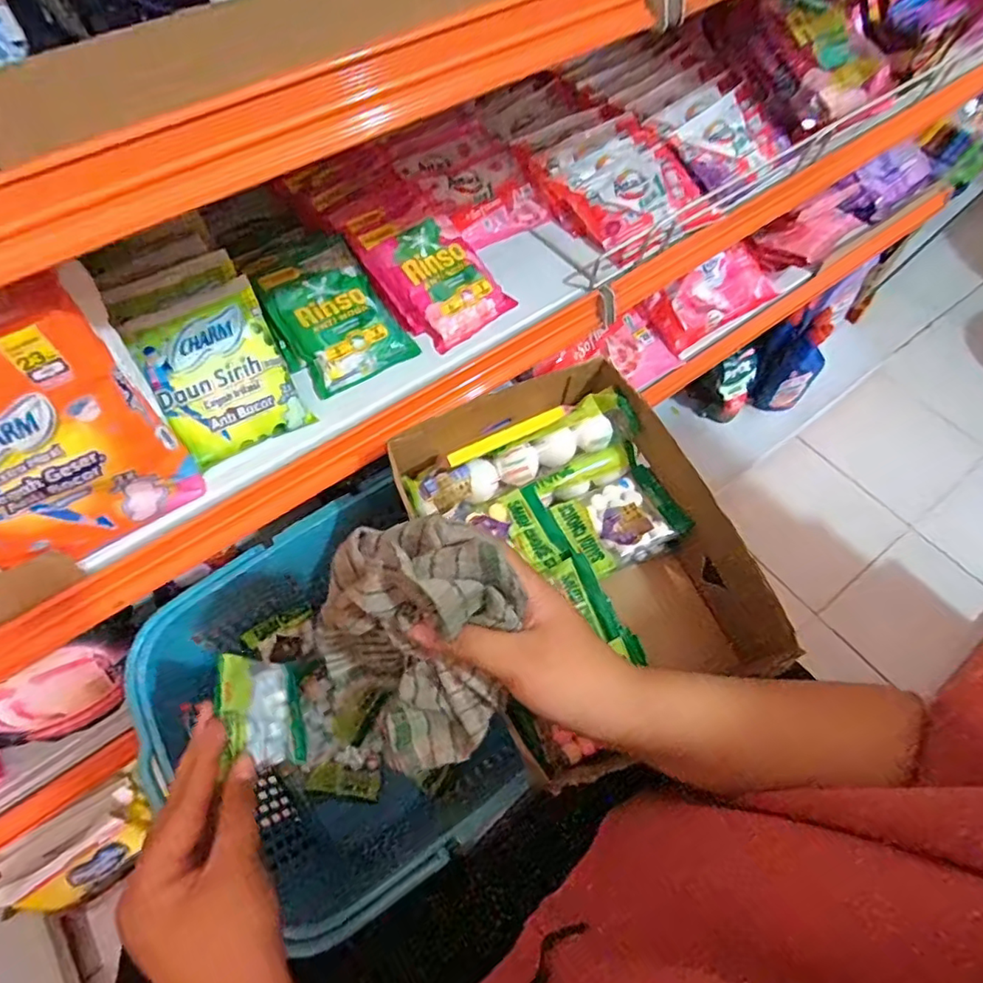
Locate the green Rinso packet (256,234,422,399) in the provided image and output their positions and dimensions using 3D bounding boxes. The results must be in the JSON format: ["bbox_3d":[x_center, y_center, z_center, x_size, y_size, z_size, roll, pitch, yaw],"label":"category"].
[{"bbox_3d":[-0.145,-0.164,0.516,0.093,0.029,0.150,-30,64,-15],"label":"green Rinso packet"}]

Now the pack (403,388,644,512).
[{"bbox_3d":[0.027,-0.031,0.475,0.196,0.045,0.038,-25,63,-13],"label":"pack"}]

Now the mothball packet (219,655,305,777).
[{"bbox_3d":[-0.151,0.144,0.380,0.022,0.088,0.064,-14,61,-7],"label":"mothball packet"}]

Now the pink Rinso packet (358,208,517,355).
[{"bbox_3d":[-0.049,-0.201,0.527,0.092,0.023,0.129,-39,87,-16],"label":"pink Rinso packet"}]

